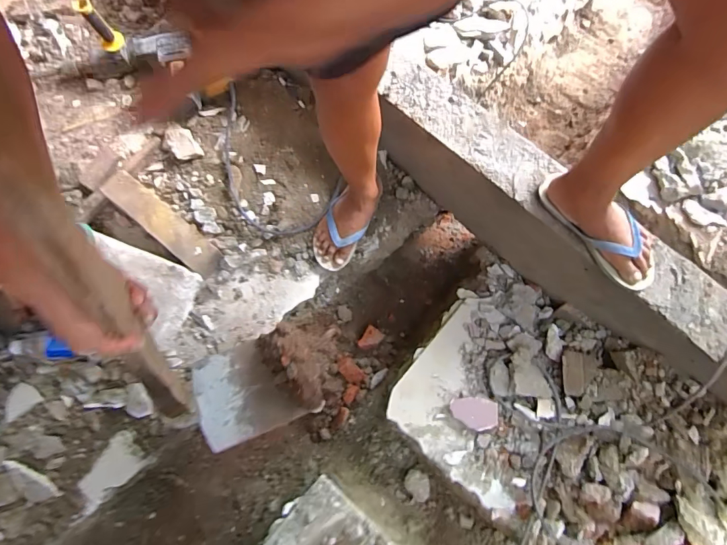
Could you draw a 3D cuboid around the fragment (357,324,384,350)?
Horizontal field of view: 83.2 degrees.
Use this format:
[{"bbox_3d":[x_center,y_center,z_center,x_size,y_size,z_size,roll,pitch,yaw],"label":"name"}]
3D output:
[{"bbox_3d":[0.018,0.175,1.063,0.046,0.030,0.062,34,76,10],"label":"fragment"}]

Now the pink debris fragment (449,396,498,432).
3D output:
[{"bbox_3d":[0.240,0.305,0.886,0.097,0.019,0.066,4,73,1],"label":"pink debris fragment"}]

